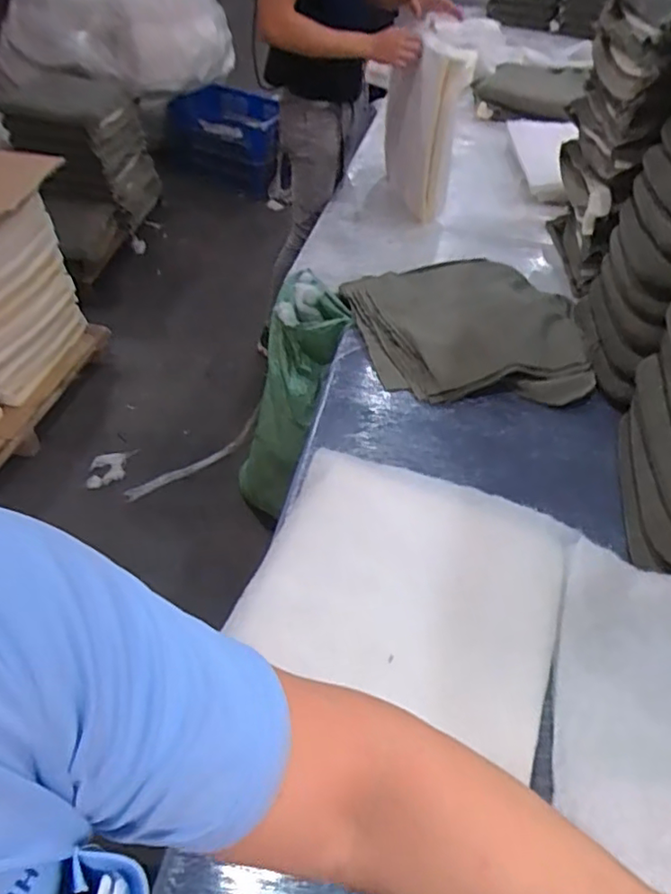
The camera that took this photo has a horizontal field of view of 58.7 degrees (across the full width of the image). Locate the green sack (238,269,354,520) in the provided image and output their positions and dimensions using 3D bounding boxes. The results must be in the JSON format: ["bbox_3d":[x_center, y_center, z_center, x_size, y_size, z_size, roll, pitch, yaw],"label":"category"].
[{"bbox_3d":[-0.132,-0.103,1.577,0.267,0.649,0.170,29,27,21],"label":"green sack"}]

